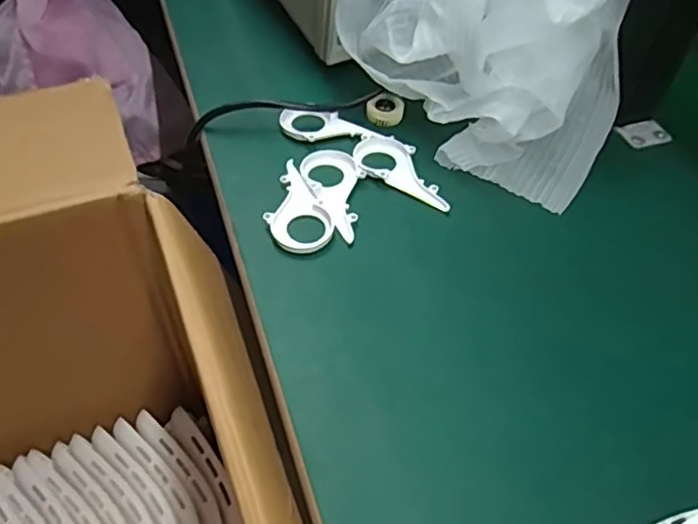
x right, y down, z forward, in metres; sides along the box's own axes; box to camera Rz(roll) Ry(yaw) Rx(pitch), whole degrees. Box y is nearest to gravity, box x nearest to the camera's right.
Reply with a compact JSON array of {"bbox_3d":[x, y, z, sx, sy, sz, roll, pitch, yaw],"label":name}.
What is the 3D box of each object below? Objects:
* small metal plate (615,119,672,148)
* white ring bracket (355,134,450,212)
[{"bbox_3d":[0.259,-0.112,0.536,0.041,0.004,0.029,-12,60,-7],"label":"small metal plate"},{"bbox_3d":[0.047,-0.076,0.490,0.093,0.004,0.051,27,54,18],"label":"white ring bracket"}]

